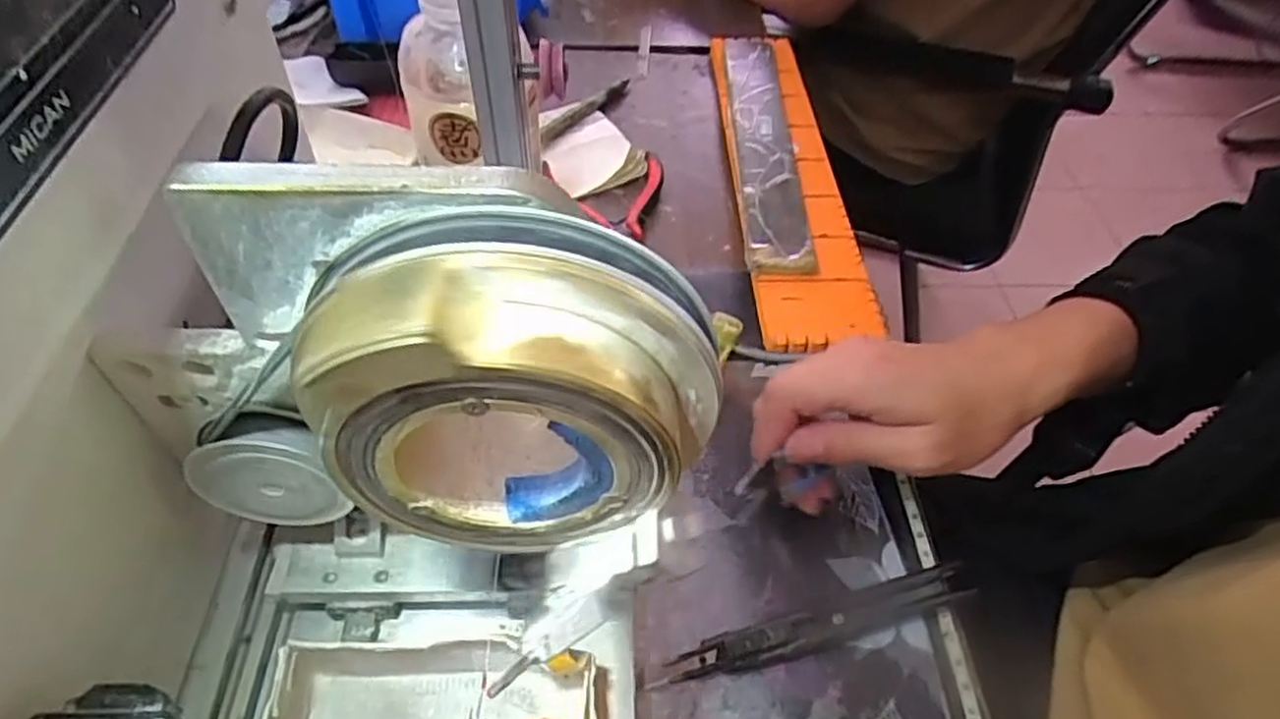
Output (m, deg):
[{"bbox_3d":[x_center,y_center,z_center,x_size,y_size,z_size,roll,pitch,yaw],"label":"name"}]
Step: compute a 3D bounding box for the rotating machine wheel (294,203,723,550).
[{"bbox_3d":[-0.033,0.011,0.206,0.106,0.091,0.052,-1,50,-4],"label":"rotating machine wheel"}]

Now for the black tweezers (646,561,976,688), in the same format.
[{"bbox_3d":[0.078,0.117,0.326,0.145,0.012,0.017,-12,54,-12],"label":"black tweezers"}]

